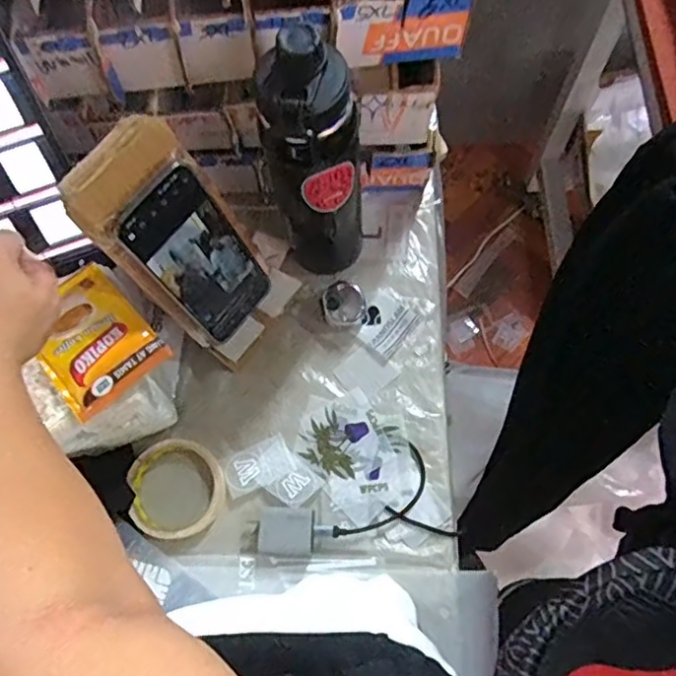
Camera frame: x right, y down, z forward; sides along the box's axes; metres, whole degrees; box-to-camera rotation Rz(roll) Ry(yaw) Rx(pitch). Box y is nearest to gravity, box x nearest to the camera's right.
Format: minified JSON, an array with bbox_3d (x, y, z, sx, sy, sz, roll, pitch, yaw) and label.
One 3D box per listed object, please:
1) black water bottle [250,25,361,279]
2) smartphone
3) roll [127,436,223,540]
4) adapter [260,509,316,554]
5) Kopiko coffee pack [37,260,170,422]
[{"bbox_3d":[-0.016,-0.140,0.524,0.078,0.270,0.064,-10,71,-1],"label":"black water bottle"},{"bbox_3d":[-0.114,-0.066,0.523,0.009,0.173,0.081,31,77,32],"label":"smartphone"},{"bbox_3d":[-0.154,0.144,0.577,0.088,0.014,0.091,-1,71,2],"label":"roll"},{"bbox_3d":[-0.046,0.179,0.556,0.049,0.017,0.038,1,71,3],"label":"adapter"},{"bbox_3d":[-0.207,0.001,0.507,0.086,0.021,0.106,-39,74,-10],"label":"Kopiko coffee pack"}]

